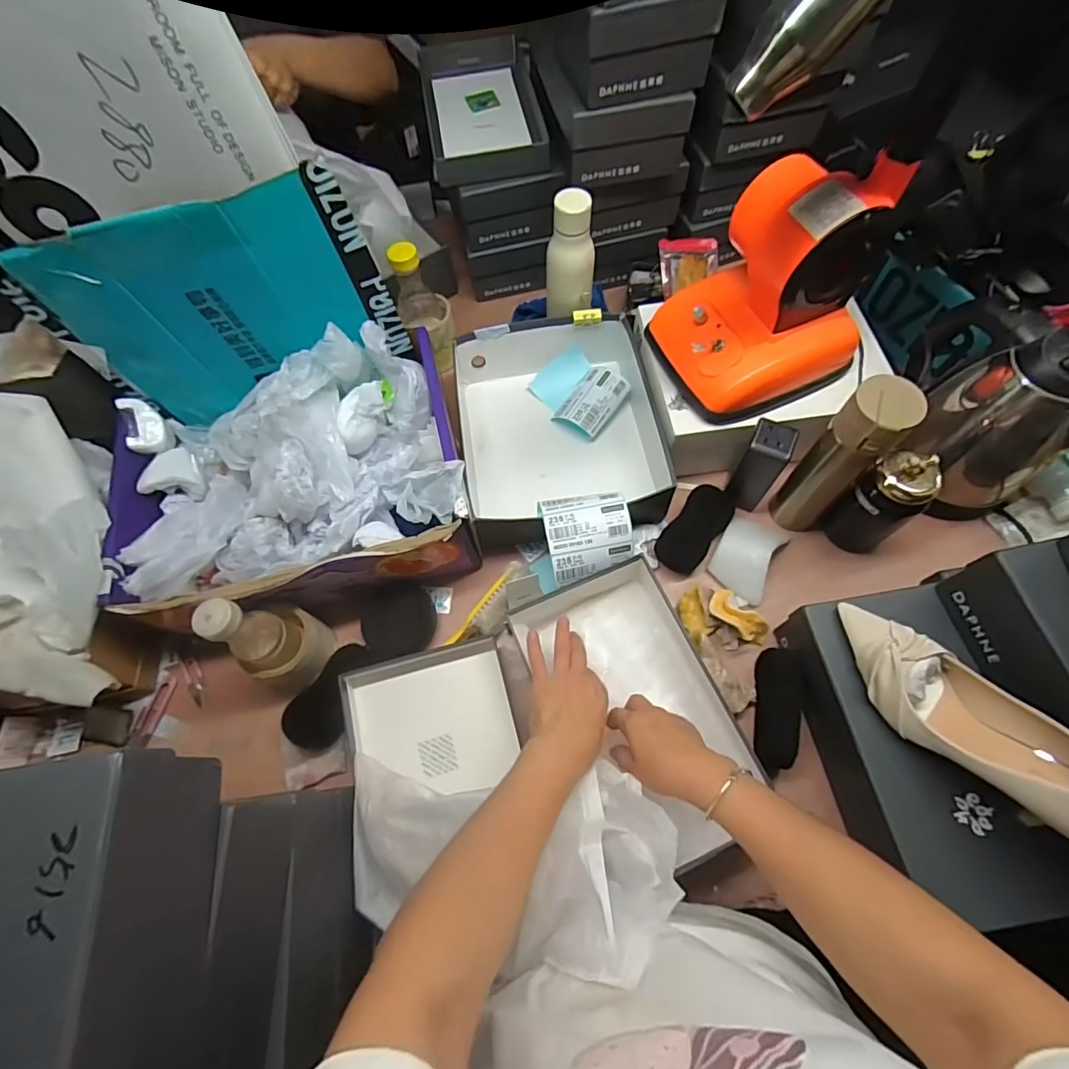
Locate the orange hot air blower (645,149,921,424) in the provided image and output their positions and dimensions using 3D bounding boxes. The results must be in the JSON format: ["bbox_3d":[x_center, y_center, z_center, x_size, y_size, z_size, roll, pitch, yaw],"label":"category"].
[{"bbox_3d":[0.267,-0.274,0.581,0.200,0.201,0.173,-24,67,-7],"label":"orange hot air blower"}]

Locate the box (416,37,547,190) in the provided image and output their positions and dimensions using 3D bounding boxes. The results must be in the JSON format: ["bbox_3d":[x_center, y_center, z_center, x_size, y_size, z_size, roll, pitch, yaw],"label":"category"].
[{"bbox_3d":[-0.083,-0.673,0.805,0.173,0.054,0.334,-8,66,-1],"label":"box"}]

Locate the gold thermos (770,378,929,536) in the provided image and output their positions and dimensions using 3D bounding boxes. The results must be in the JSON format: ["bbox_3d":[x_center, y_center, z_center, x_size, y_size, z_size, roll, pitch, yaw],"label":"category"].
[{"bbox_3d":[0.346,-0.077,0.595,0.068,0.238,0.055,41,74,19],"label":"gold thermos"}]

